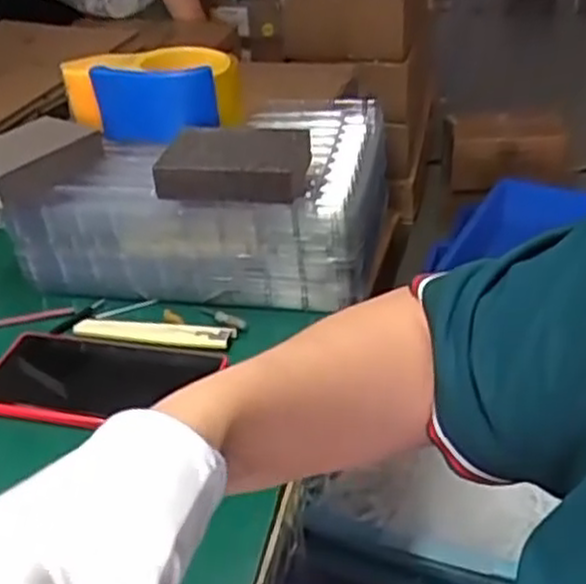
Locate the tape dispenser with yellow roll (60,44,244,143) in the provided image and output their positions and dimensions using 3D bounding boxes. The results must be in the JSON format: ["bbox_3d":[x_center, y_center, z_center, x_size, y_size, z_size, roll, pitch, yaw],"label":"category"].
[{"bbox_3d":[-0.116,-0.170,0.661,0.140,0.062,0.073,8,36,15],"label":"tape dispenser with yellow roll"}]

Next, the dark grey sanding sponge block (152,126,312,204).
[{"bbox_3d":[-0.040,-0.093,0.560,0.103,0.033,0.064,4,35,11],"label":"dark grey sanding sponge block"}]

